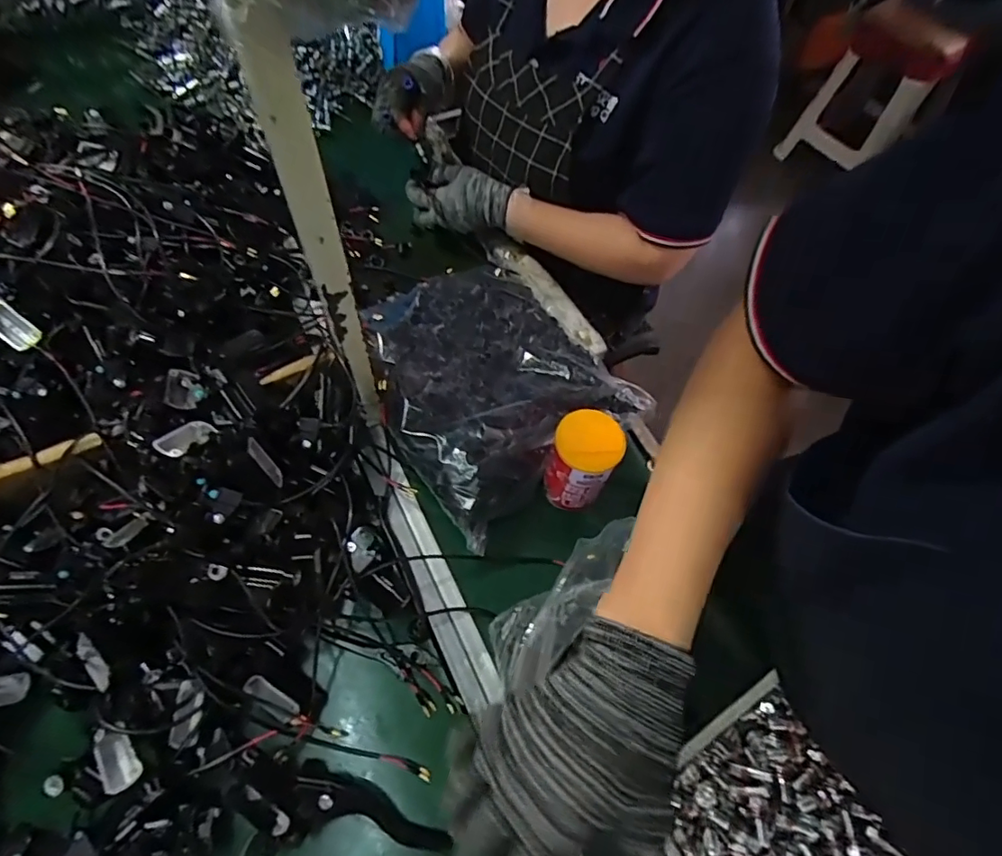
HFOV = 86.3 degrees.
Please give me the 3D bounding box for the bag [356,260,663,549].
[{"bbox_3d":[-0.019,-0.058,0.624,0.258,0.070,0.292,-34,67,-20],"label":"bag"}]

